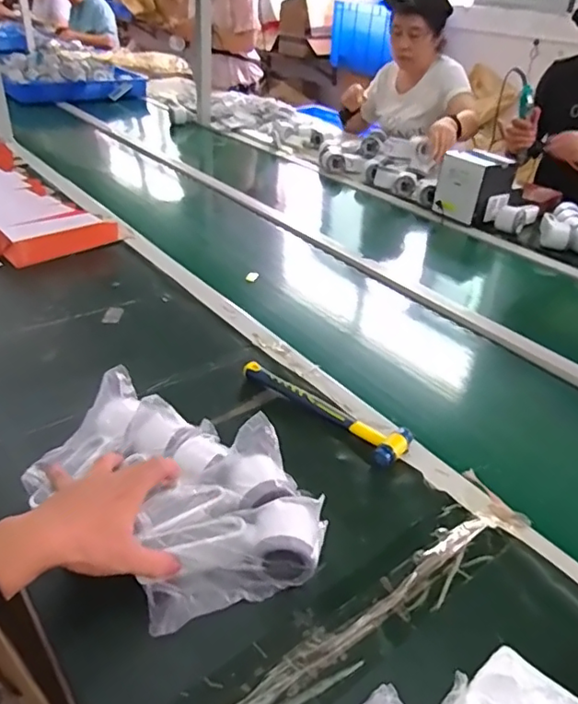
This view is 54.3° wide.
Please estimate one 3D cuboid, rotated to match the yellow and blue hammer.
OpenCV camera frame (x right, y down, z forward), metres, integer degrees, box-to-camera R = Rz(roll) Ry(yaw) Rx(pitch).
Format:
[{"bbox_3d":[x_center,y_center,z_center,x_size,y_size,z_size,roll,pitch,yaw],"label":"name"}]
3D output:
[{"bbox_3d":[0.041,0.068,0.723,0.244,0.025,0.060,31,43,33],"label":"yellow and blue hammer"}]

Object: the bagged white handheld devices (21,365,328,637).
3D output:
[{"bbox_3d":[-0.112,0.132,0.550,0.293,0.076,0.179,27,41,30],"label":"bagged white handheld devices"}]

